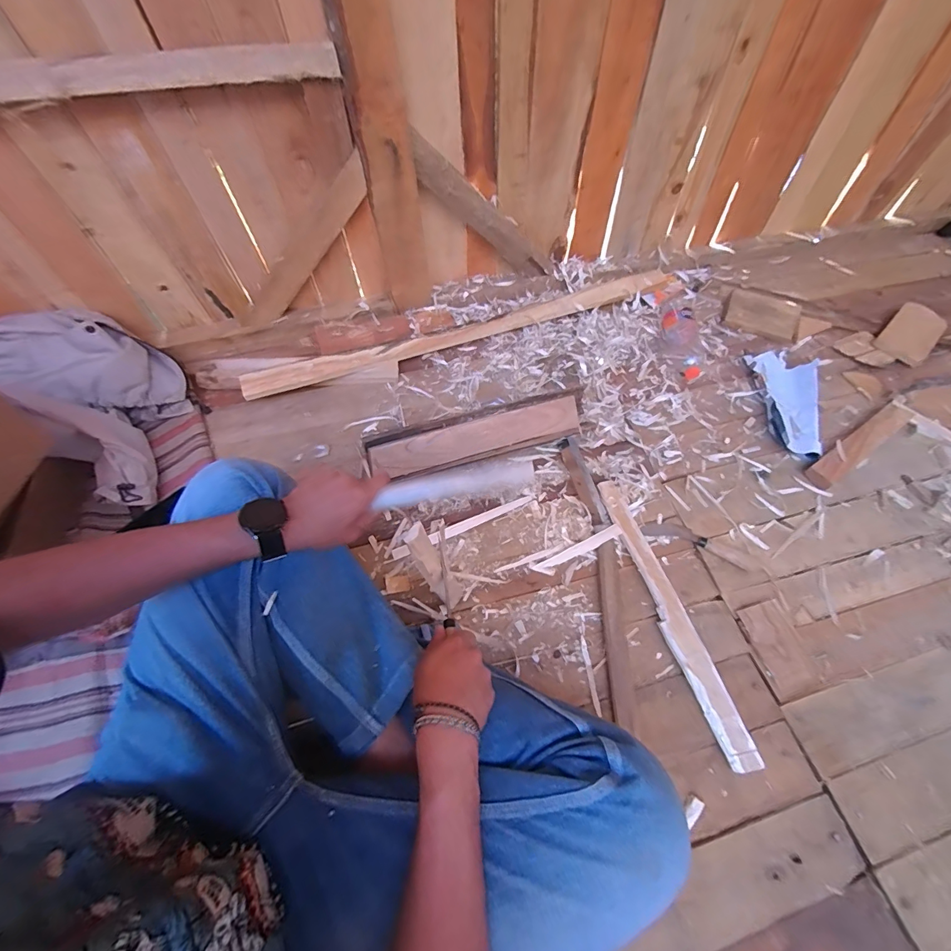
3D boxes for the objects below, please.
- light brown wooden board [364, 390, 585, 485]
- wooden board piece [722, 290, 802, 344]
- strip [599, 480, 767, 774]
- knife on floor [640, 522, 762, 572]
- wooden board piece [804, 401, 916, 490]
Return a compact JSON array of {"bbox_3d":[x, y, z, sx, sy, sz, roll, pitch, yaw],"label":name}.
[{"bbox_3d":[0.015,-0.075,0.763,0.405,0.032,0.087,-15,97,-7],"label":"light brown wooden board"},{"bbox_3d":[0.655,-0.368,0.970,0.155,0.022,0.085,20,94,13],"label":"wooden board piece"},{"bbox_3d":[0.298,0.204,0.662,0.048,0.025,0.440,-14,63,-9],"label":"strip"},{"bbox_3d":[0.384,0.115,0.722,0.191,0.013,0.042,19,63,9],"label":"knife on floor"},{"bbox_3d":[0.748,-0.064,0.816,0.297,0.026,0.050,-30,66,-16],"label":"wooden board piece"}]

